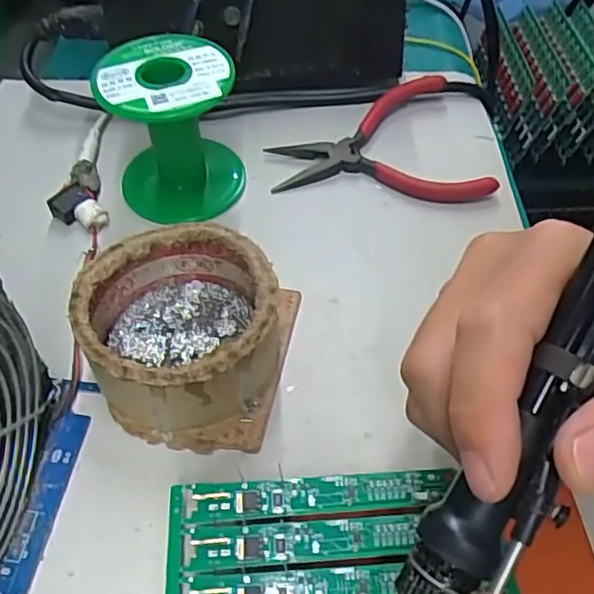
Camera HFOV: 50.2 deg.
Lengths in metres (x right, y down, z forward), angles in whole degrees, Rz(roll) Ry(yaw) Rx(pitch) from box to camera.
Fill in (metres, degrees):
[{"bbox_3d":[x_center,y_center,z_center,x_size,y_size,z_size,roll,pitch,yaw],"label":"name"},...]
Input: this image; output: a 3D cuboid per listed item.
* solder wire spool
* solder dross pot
[{"bbox_3d":[-0.065,-0.088,0.338,0.066,0.074,0.066,0,52,0],"label":"solder wire spool"},{"bbox_3d":[-0.049,0.014,0.276,0.086,0.044,0.086,0,52,0],"label":"solder dross pot"}]

